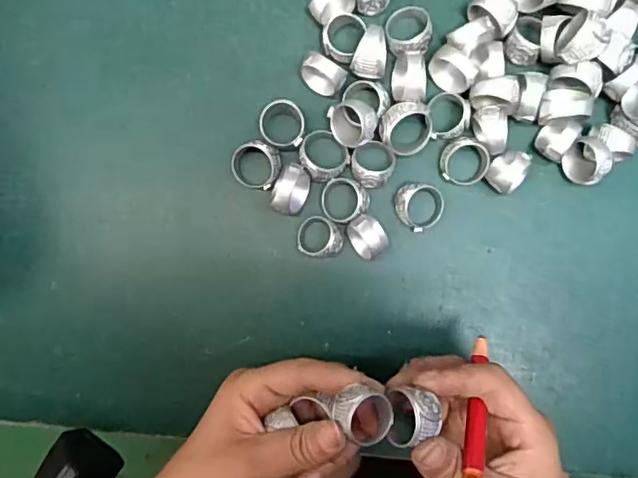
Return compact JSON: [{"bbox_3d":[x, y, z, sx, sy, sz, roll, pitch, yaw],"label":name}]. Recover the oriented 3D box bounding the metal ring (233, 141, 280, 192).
[{"bbox_3d":[-0.035,-0.041,0.313,0.028,0.015,0.025,10,91,1],"label":"metal ring"}]

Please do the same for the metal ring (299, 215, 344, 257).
[{"bbox_3d":[0.001,-0.001,0.310,0.025,0.016,0.022,5,91,2],"label":"metal ring"}]

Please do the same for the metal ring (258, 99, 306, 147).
[{"bbox_3d":[-0.020,-0.063,0.312,0.025,0.019,0.025,0,91,2],"label":"metal ring"}]

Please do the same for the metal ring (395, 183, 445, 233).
[{"bbox_3d":[0.056,-0.017,0.309,0.027,0.017,0.026,0,91,2],"label":"metal ring"}]

